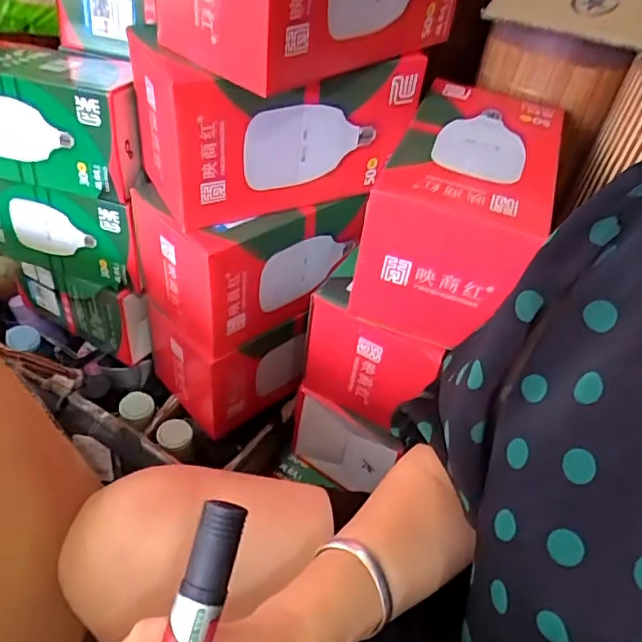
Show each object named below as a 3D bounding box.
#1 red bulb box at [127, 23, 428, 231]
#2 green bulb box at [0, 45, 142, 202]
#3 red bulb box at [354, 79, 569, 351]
[{"bbox_3d":[-0.045,-0.182,0.526,0.224,0.125,0.132,-21,51,-33],"label":"red bulb box"},{"bbox_3d":[-0.267,-0.205,0.569,0.201,0.103,0.104,15,41,3],"label":"green bulb box"},{"bbox_3d":[0.127,-0.105,0.519,0.122,0.126,0.239,20,41,8],"label":"red bulb box"}]

